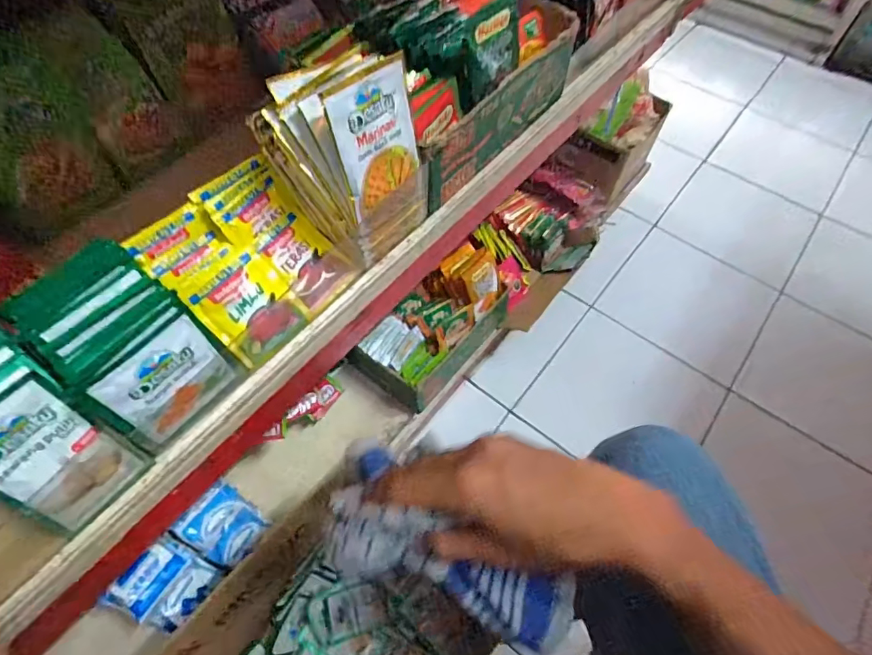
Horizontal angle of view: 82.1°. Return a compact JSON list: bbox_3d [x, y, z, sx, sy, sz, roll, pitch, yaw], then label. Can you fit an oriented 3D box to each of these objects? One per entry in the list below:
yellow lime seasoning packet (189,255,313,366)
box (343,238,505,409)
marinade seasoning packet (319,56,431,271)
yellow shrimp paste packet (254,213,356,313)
[{"bbox_3d":[-0.144,-0.014,0.391,0.058,0.011,0.069,-45,104,-20],"label":"yellow lime seasoning packet"},{"bbox_3d":[0.002,-0.007,0.850,0.137,0.141,0.271,35,63,19],"label":"box"},{"bbox_3d":[-0.040,-0.127,0.403,0.012,0.149,0.081,28,57,29],"label":"marinade seasoning packet"},{"bbox_3d":[-0.115,-0.057,0.429,0.077,0.017,0.055,47,61,-7],"label":"yellow shrimp paste packet"}]

